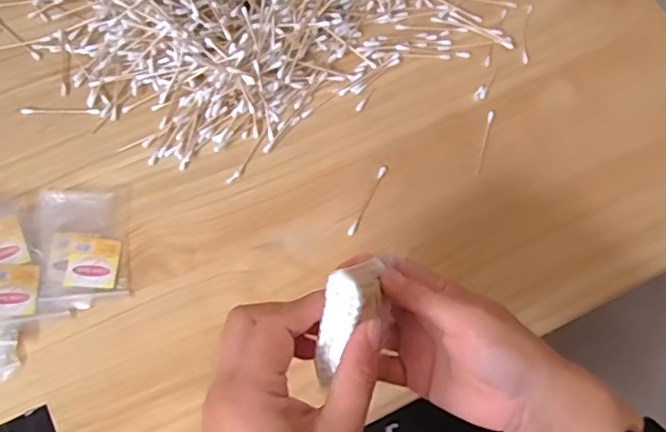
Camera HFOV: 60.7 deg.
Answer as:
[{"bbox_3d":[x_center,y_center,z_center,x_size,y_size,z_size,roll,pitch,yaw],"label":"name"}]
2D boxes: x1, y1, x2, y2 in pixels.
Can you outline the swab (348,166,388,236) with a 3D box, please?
[{"bbox_3d":[0.031,-0.014,0.494,0.007,0.004,0.073,25,71,8],"label":"swab"}]

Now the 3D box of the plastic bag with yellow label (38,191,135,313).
[{"bbox_3d":[-0.208,0.023,0.474,0.067,0.008,0.103,-14,70,-6],"label":"plastic bag with yellow label"}]

